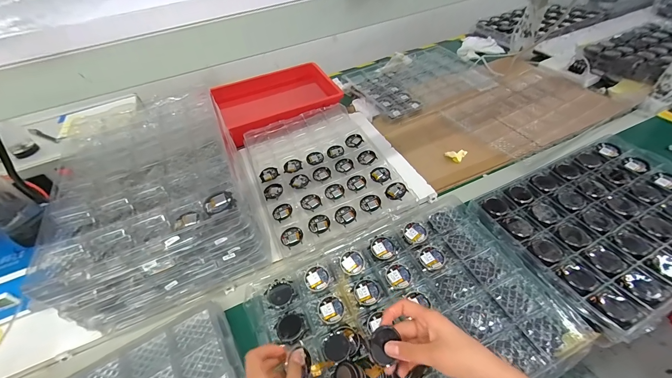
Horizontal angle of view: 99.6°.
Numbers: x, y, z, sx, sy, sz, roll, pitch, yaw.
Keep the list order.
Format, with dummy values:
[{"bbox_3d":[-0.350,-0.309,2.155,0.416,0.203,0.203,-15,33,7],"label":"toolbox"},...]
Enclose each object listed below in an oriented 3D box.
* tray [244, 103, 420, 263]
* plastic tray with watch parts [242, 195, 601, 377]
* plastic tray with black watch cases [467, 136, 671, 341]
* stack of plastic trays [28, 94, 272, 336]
[{"bbox_3d":[-0.043,-0.060,0.695,0.297,0.018,0.437,-20,48,-11],"label":"tray"},{"bbox_3d":[0.107,0.191,0.452,0.440,0.029,0.306,-22,48,-13],"label":"plastic tray with watch parts"},{"bbox_3d":[0.521,0.048,0.542,0.419,0.022,0.294,-23,49,-13],"label":"plastic tray with black watch cases"},{"bbox_3d":[-0.356,0.000,0.584,0.297,0.153,0.434,-22,48,-13],"label":"stack of plastic trays"}]

